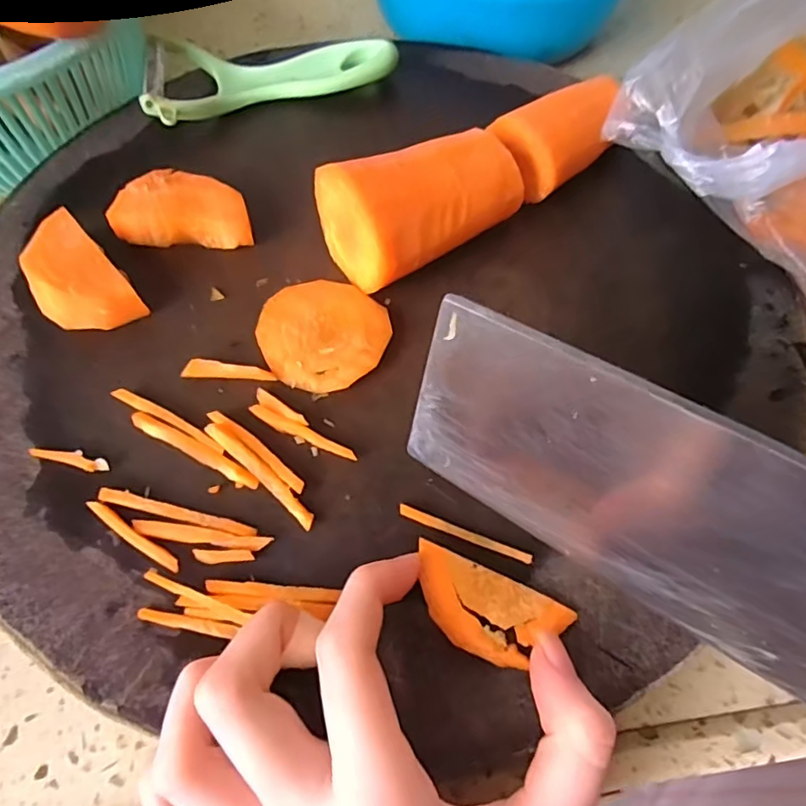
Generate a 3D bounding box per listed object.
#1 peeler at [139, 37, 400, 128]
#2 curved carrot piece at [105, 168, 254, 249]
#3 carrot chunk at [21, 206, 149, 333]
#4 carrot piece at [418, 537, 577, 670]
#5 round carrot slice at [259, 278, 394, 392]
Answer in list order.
[{"bbox_3d":[-0.067,-0.170,0.287,0.120,0.028,0.061,-17,61,-9],"label":"peeler"},{"bbox_3d":[-0.091,-0.082,0.240,0.052,0.021,0.028,-1,60,0],"label":"curved carrot piece"},{"bbox_3d":[-0.128,-0.048,0.221,0.030,0.020,0.054,-38,66,-20],"label":"carrot chunk"},{"bbox_3d":[0.024,0.061,0.166,0.047,0.008,0.023,20,62,12],"label":"carrot piece"},{"bbox_3d":[-0.030,-0.027,0.217,0.048,0.005,0.046,0,60,0],"label":"round carrot slice"}]

